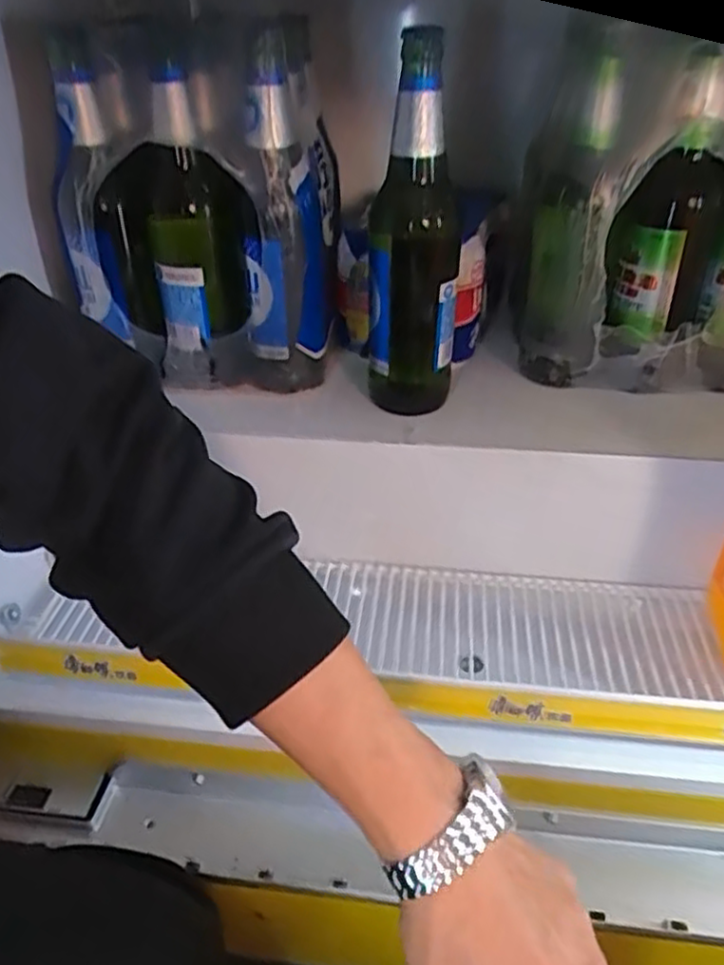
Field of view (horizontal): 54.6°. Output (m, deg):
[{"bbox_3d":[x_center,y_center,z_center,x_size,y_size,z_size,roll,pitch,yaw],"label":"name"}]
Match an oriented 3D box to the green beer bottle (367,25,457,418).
[{"bbox_3d":[0.038,-0.171,0.533,0.069,0.246,0.057,2,35,5],"label":"green beer bottle"}]

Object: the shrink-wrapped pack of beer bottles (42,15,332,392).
[{"bbox_3d":[-0.125,-0.220,0.576,0.192,0.248,0.132,1,35,4],"label":"shrink-wrapped pack of beer bottles"}]

